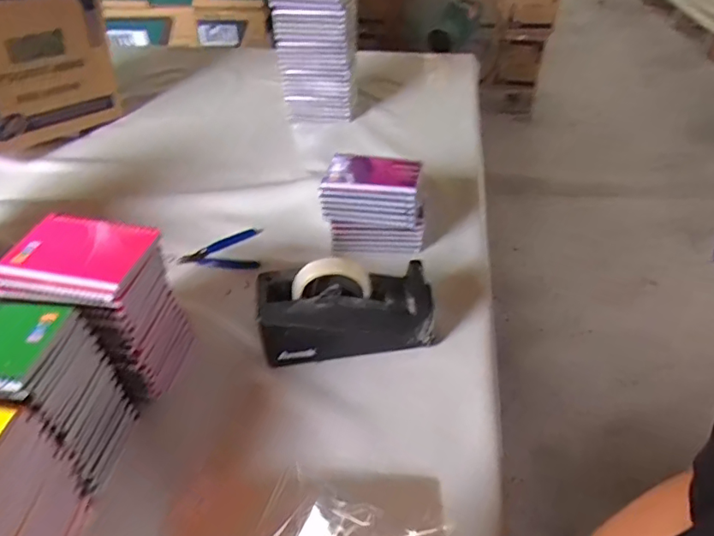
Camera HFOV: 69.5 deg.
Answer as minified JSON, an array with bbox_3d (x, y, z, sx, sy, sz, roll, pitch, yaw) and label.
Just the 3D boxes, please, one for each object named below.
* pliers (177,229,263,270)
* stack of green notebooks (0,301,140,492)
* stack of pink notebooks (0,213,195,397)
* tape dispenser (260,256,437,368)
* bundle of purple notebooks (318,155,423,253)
[{"bbox_3d":[-0.201,-0.032,0.789,0.118,0.007,0.100,3,43,4],"label":"pliers"},{"bbox_3d":[-0.312,0.119,0.484,0.133,0.169,0.101,9,43,10],"label":"stack of green notebooks"},{"bbox_3d":[-0.272,0.051,0.559,0.129,0.191,0.103,8,43,10],"label":"stack of pink notebooks"},{"bbox_3d":[-0.012,0.047,0.604,0.199,0.114,0.076,-4,43,-3],"label":"tape dispenser"},{"bbox_3d":[0.028,-0.096,0.752,0.136,0.122,0.087,7,43,8],"label":"bundle of purple notebooks"}]

